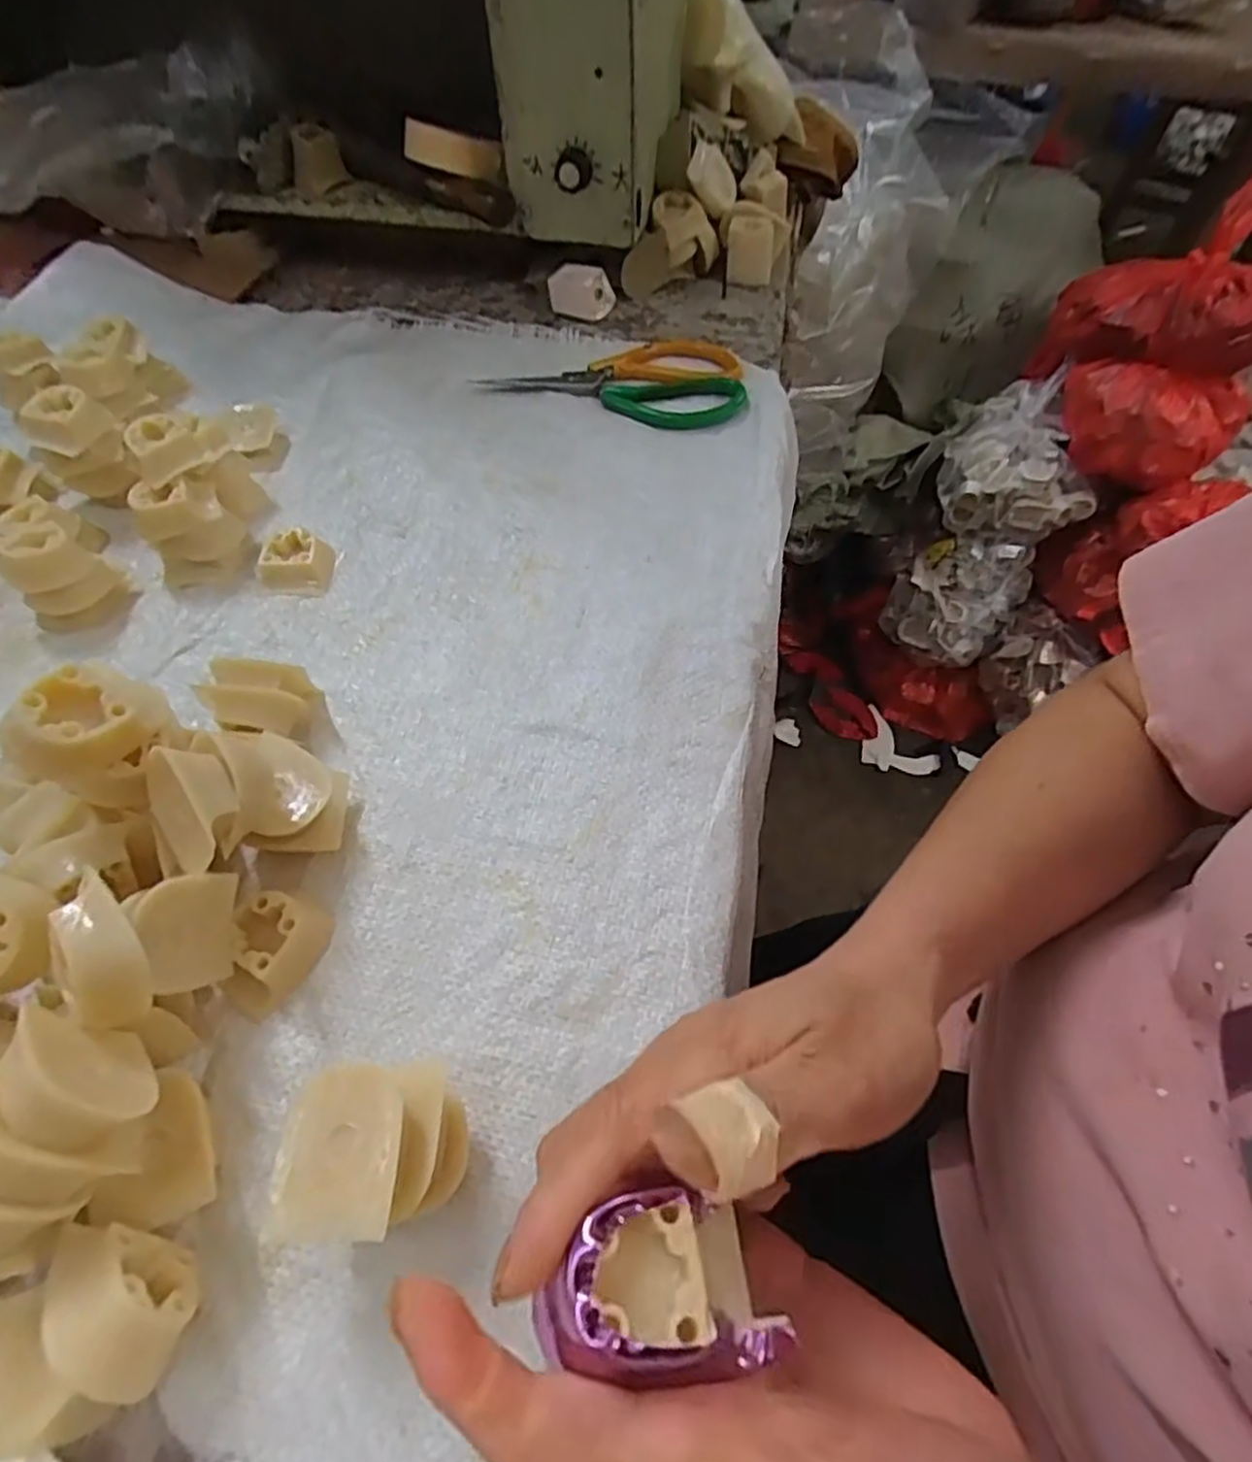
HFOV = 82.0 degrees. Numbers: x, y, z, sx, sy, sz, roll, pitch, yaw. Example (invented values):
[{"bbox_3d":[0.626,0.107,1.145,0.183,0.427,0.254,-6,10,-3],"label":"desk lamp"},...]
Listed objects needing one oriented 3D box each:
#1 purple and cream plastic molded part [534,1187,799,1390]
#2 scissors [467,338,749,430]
[{"bbox_3d":[0.008,0.123,0.162,0.050,0.018,0.032,2,55,1],"label":"purple and cream plastic molded part"},{"bbox_3d":[-0.003,-0.262,0.523,0.183,0.012,0.106,13,56,8],"label":"scissors"}]

